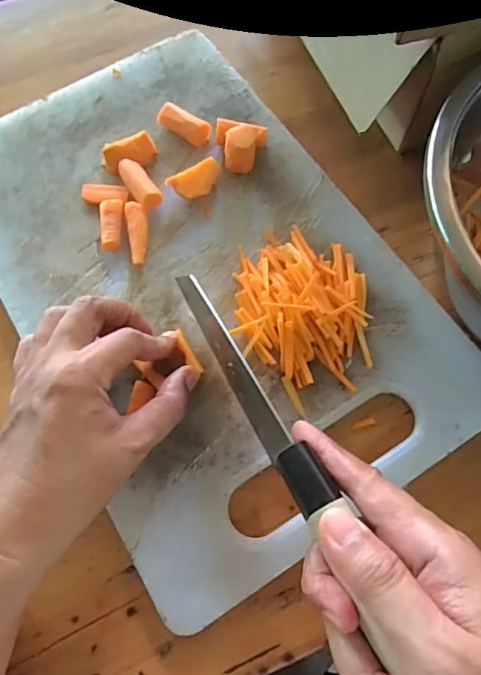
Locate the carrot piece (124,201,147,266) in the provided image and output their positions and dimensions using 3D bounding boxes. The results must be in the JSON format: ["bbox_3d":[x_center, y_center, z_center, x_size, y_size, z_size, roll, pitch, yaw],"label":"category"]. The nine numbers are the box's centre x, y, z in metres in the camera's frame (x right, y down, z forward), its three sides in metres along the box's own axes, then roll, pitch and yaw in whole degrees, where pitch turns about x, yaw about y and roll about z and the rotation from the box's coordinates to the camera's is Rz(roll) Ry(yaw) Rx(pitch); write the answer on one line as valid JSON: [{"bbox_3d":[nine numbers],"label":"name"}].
[{"bbox_3d":[-0.074,-0.075,0.357,0.013,0.013,0.046,-12,69,-2],"label":"carrot piece"}]

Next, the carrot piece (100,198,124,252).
[{"bbox_3d":[-0.092,-0.082,0.360,0.015,0.013,0.038,-5,69,0],"label":"carrot piece"}]

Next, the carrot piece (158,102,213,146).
[{"bbox_3d":[-0.044,-0.166,0.386,0.041,0.012,0.017,29,72,-1],"label":"carrot piece"}]

